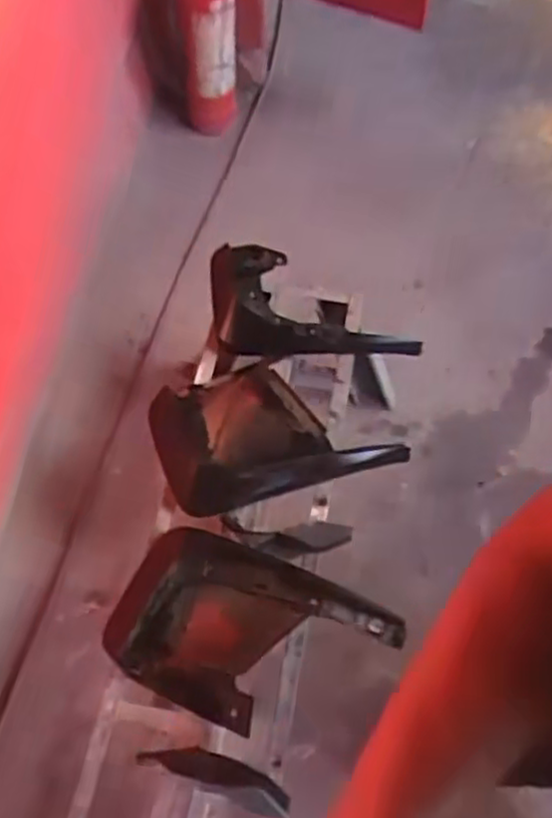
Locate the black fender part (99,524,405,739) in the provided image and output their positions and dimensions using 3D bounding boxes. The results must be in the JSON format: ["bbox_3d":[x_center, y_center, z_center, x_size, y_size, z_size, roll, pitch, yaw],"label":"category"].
[{"bbox_3d":[-0.039,0.316,1.050,0.375,0.100,0.239,21,65,13],"label":"black fender part"}]

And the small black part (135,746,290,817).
[{"bbox_3d":[-0.077,0.478,0.981,0.200,0.044,0.047,18,64,11],"label":"small black part"}]

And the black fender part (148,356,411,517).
[{"bbox_3d":[-0.007,0.018,1.190,0.370,0.124,0.237,-21,63,-8],"label":"black fender part"}]

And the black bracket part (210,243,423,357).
[{"bbox_3d":[0.060,-0.200,1.325,0.351,0.079,0.232,-2,62,2],"label":"black bracket part"}]

